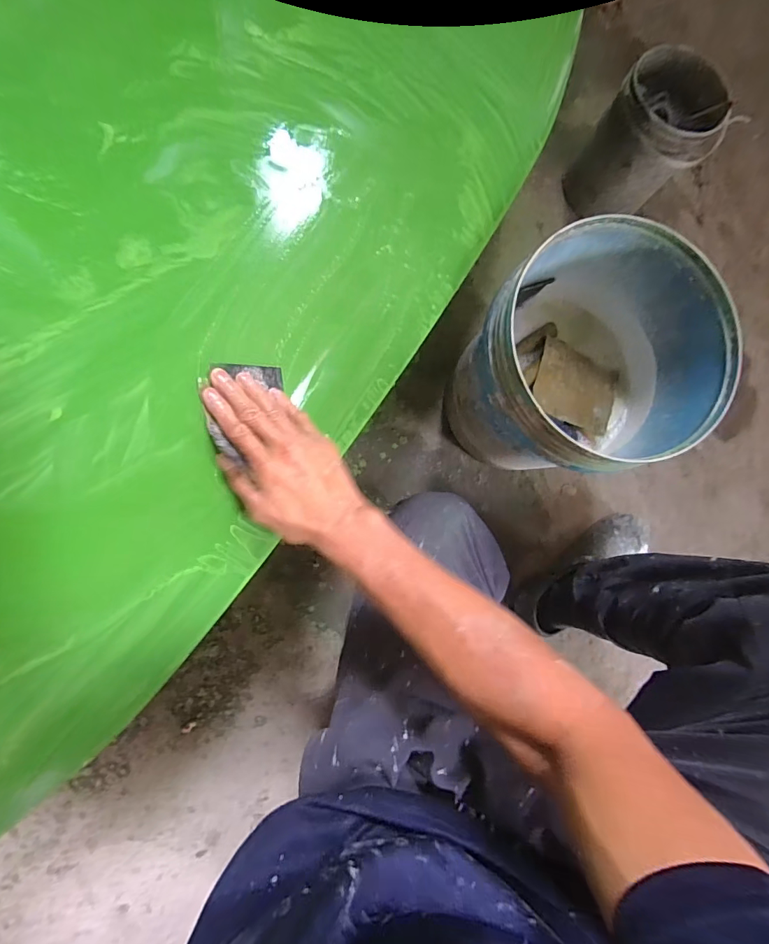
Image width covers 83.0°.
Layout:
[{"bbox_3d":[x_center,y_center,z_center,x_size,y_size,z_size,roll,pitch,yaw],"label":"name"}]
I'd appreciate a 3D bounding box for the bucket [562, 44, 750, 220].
[{"bbox_3d":[0.458,-0.588,0.779,0.186,0.183,0.175,1,85,-8],"label":"bucket"}]

